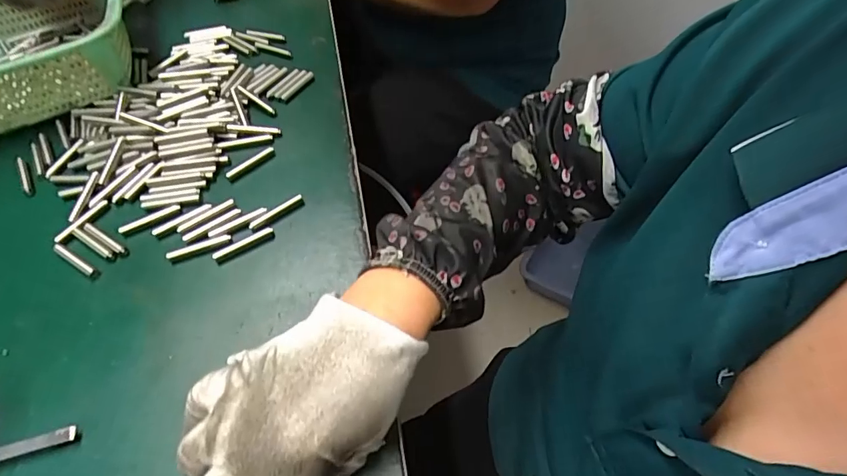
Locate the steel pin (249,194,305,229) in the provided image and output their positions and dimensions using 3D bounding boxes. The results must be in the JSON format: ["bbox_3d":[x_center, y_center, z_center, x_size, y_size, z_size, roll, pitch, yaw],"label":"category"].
[{"bbox_3d":[-0.118,-0.020,0.380,0.046,0.009,0.008,-33,60,-21],"label":"steel pin"}]

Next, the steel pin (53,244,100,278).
[{"bbox_3d":[-0.269,0.017,0.363,0.049,0.005,0.008,25,59,19],"label":"steel pin"}]

